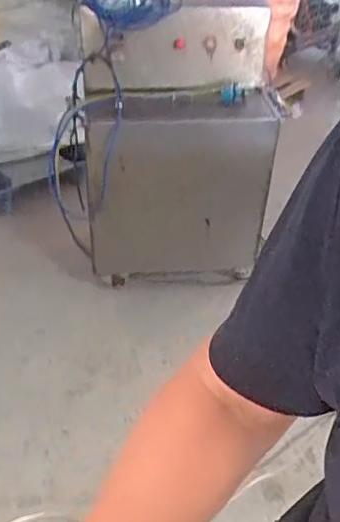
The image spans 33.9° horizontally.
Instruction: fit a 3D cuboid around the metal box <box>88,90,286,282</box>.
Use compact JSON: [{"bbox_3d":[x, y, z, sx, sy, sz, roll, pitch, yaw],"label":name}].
[{"bbox_3d":[0.036,-0.240,1.940,0.634,0.669,0.238,-5,40,-12],"label":"metal box"}]

